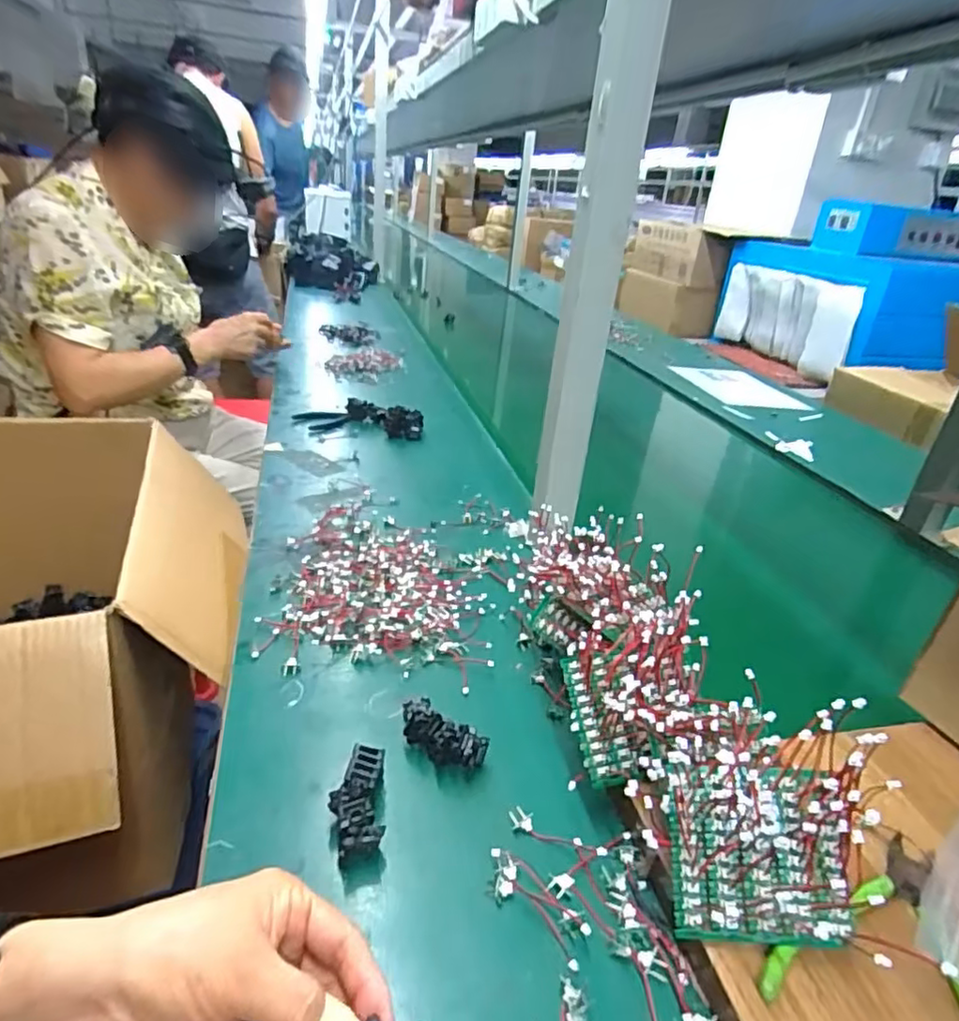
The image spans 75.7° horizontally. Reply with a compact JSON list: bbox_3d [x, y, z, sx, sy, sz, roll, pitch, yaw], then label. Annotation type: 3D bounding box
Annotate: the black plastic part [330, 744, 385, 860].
[{"bbox_3d":[-0.076,0.184,0.385,0.032,0.032,0.062,2,28,-9],"label":"black plastic part"}]

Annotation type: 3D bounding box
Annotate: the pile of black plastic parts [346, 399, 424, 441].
[{"bbox_3d":[-0.154,-0.147,0.988,0.144,0.036,0.051,13,32,24],"label":"pile of black plastic parts"}]

